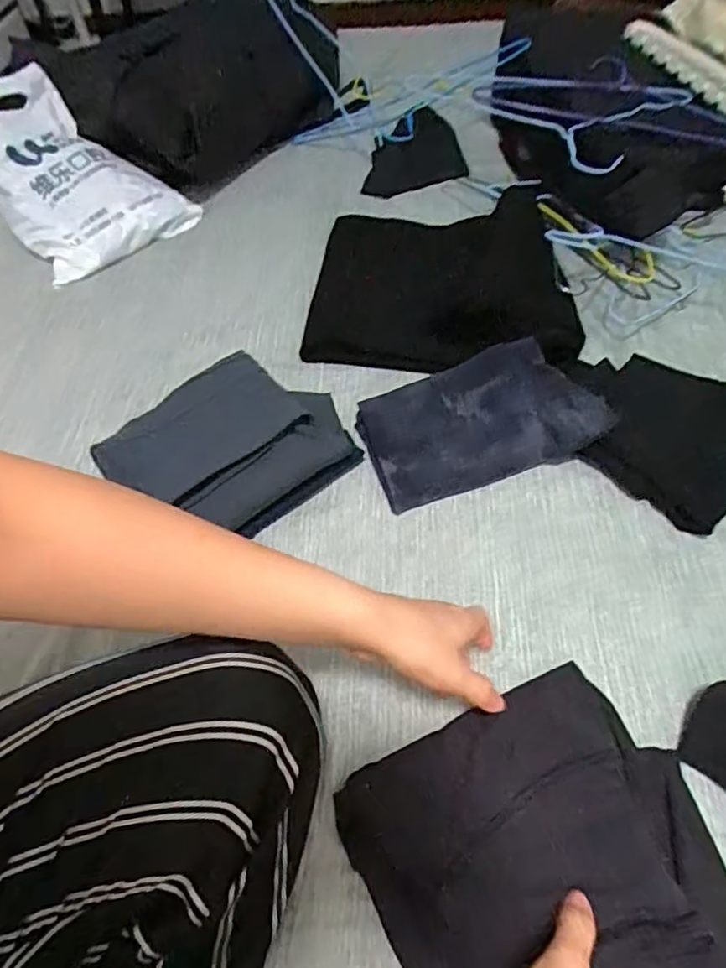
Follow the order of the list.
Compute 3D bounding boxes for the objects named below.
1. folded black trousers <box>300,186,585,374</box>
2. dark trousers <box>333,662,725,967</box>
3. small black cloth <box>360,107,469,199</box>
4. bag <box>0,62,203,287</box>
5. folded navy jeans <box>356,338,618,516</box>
[{"bbox_3d":[0.089,-0.244,0.705,0.298,0.077,0.265,5,56,6],"label":"folded black trousers"},{"bbox_3d":[0.137,0.279,0.367,0.212,0.029,0.291,-23,58,-12],"label":"dark trousers"},{"bbox_3d":[0.081,-0.490,0.896,0.148,0.060,0.130,6,56,6],"label":"small black cloth"},{"bbox_3d":[-0.399,-0.428,0.821,0.215,0.147,0.274,-37,62,-20],"label":"bag"},{"bbox_3d":[0.113,-0.067,0.597,0.222,0.057,0.132,-16,57,-8],"label":"folded navy jeans"}]

